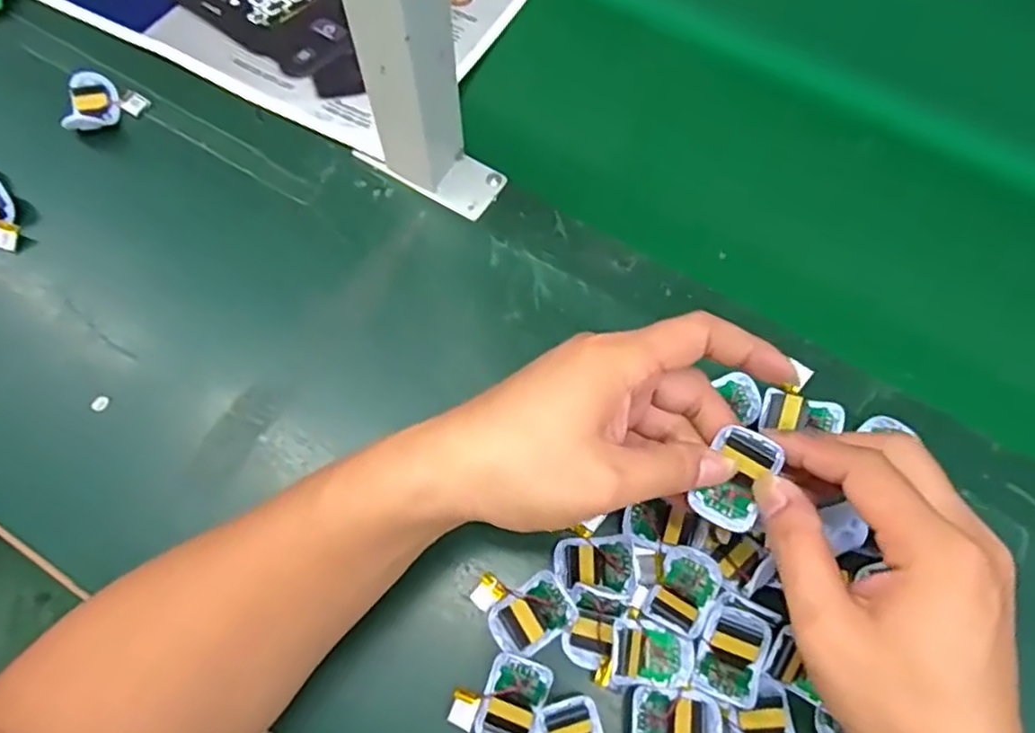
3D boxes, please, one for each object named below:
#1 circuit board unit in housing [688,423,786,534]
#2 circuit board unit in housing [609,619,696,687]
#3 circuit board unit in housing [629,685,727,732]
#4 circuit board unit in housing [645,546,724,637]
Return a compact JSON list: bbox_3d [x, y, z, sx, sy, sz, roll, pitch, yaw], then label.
[{"bbox_3d":[0.096,0.049,0.305,0.026,0.011,0.042,27,87,5],"label":"circuit board unit in housing"},{"bbox_3d":[0.066,0.141,0.342,0.041,0.013,0.028,8,69,4],"label":"circuit board unit in housing"},{"bbox_3d":[0.077,0.170,0.334,0.047,0.009,0.029,5,69,3],"label":"circuit board unit in housing"},{"bbox_3d":[0.085,0.113,0.355,0.029,0.009,0.039,27,71,11],"label":"circuit board unit in housing"}]

